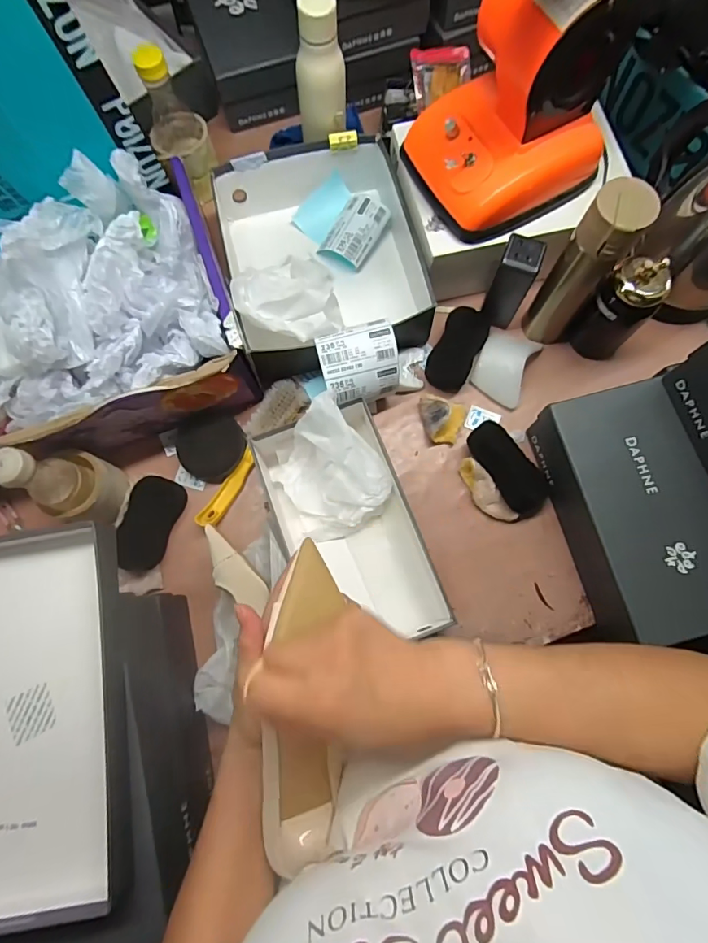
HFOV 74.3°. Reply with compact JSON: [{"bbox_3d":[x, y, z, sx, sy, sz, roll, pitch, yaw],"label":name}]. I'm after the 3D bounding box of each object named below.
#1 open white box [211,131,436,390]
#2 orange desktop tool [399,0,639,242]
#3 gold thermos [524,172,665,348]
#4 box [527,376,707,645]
[{"bbox_3d":[-0.044,-0.311,0.693,0.263,0.141,0.312,-12,77,-2],"label":"open white box"},{"bbox_3d":[0.182,-0.424,0.525,0.184,0.204,0.174,-32,79,-6],"label":"orange desktop tool"},{"bbox_3d":[0.277,-0.240,0.576,0.069,0.230,0.055,33,80,8],"label":"gold thermos"},{"bbox_3d":[0.347,0.048,0.582,0.157,0.106,0.283,-11,77,-2],"label":"box"}]

